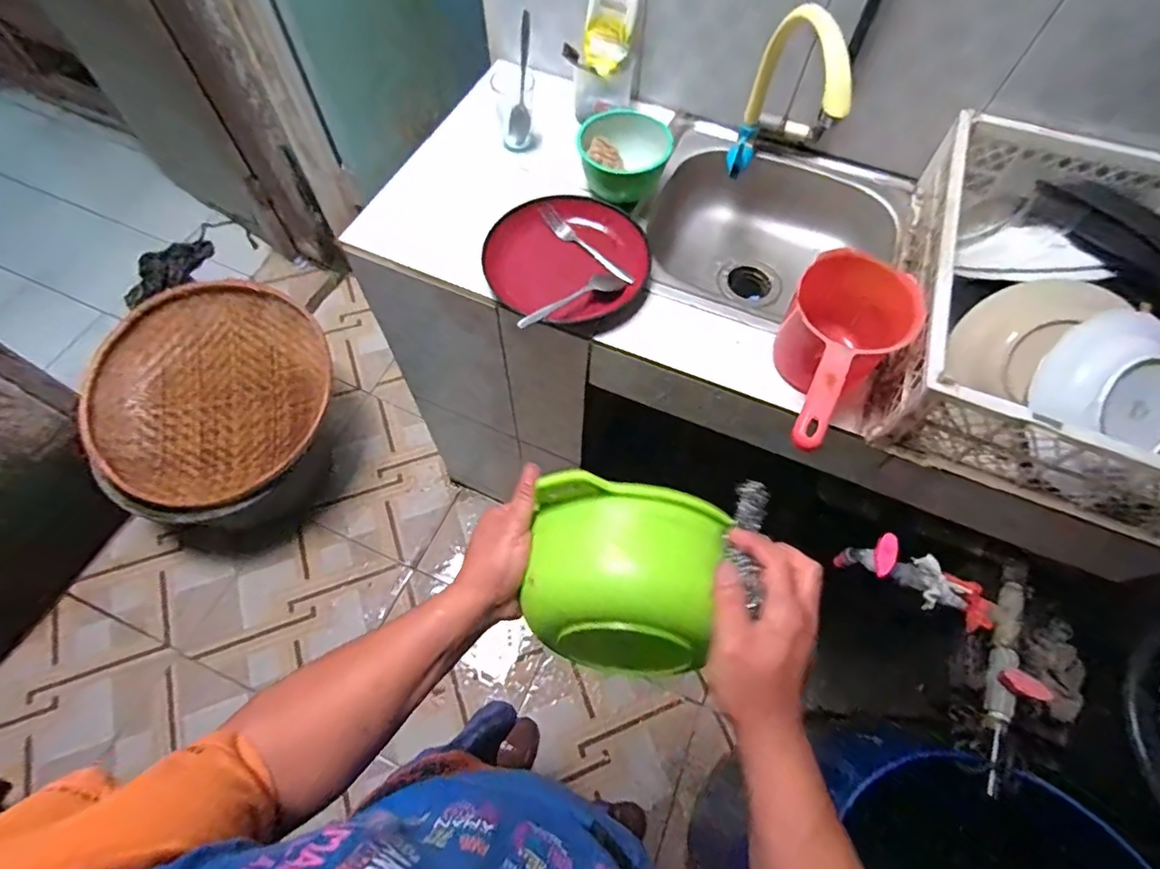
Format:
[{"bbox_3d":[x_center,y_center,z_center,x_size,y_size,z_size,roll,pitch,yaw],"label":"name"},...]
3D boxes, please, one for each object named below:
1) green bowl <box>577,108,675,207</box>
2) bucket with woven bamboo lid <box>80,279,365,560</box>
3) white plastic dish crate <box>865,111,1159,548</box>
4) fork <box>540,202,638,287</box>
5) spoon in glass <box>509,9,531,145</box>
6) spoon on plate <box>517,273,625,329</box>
[{"bbox_3d":[0.066,-0.419,0.816,0.129,0.077,0.132,1,63,-1],"label":"green bowl"},{"bbox_3d":[-0.861,-0.026,1.408,0.525,0.421,0.528,1,63,-1],"label":"bucket with woven bamboo lid"},{"bbox_3d":[0.613,-0.156,0.676,0.390,0.143,0.512,21,65,9],"label":"white plastic dish crate"},{"bbox_3d":[0.006,-0.262,0.772,0.022,0.024,0.182,-39,70,-18],"label":"fork"},{"bbox_3d":[-0.083,-0.521,0.813,0.031,0.165,0.027,17,37,7],"label":"spoon in glass"},{"bbox_3d":[-0.013,-0.178,0.711,0.156,0.020,0.033,-29,68,-15],"label":"spoon on plate"}]

